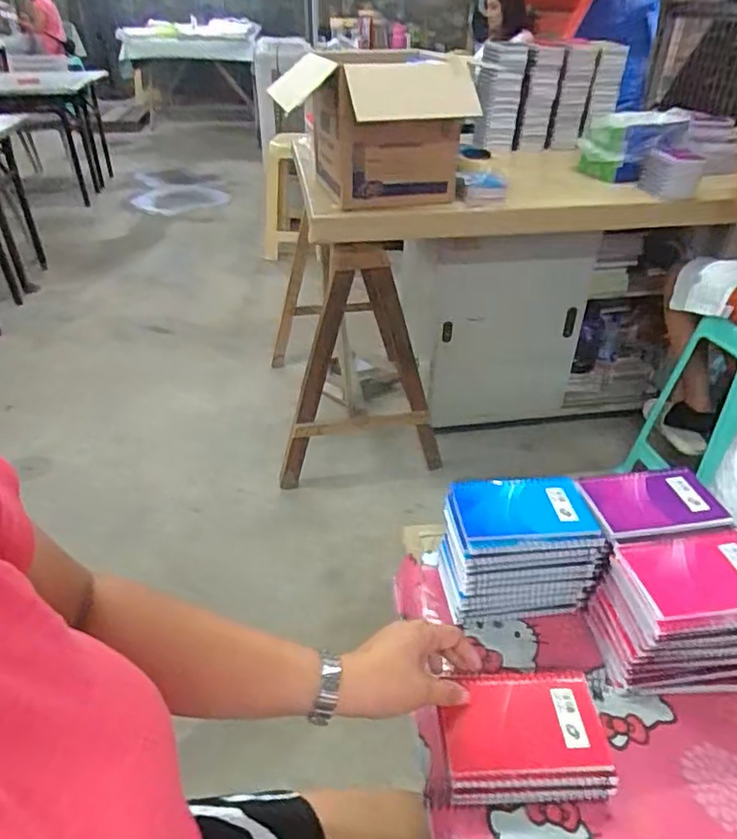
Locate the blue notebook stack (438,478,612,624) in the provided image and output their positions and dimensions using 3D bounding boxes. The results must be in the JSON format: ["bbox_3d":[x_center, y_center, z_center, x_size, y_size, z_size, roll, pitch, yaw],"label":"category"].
[{"bbox_3d":[0.153,0.136,0.644,0.152,0.116,0.098,-7,36,-9],"label":"blue notebook stack"}]

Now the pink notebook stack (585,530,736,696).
[{"bbox_3d":[0.303,0.189,0.584,0.139,0.118,0.093,-3,36,-3],"label":"pink notebook stack"}]

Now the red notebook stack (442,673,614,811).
[{"bbox_3d":[0.131,0.273,0.528,0.142,0.053,0.106,0,36,0],"label":"red notebook stack"}]

